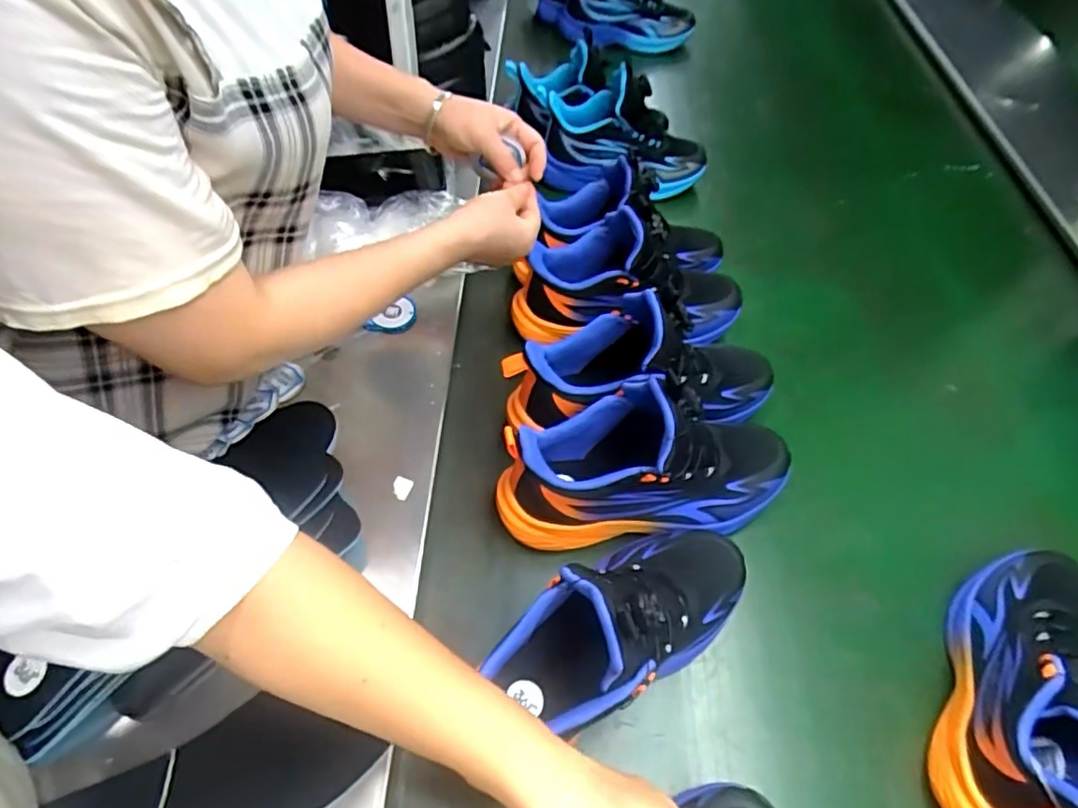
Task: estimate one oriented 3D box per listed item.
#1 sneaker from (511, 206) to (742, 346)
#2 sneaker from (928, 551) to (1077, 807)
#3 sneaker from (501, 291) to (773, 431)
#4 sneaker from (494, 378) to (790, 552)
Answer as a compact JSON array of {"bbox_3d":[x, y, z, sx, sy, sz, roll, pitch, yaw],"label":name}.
[{"bbox_3d":[0.090,-0.129,0.629,0.255,0.120,0.087,3,56,2],"label":"sneaker"},{"bbox_3d":[0.363,0.197,0.450,0.086,0.118,0.240,25,59,16],"label":"sneaker"},{"bbox_3d":[0.100,-0.039,0.554,0.268,0.140,0.093,0,55,-16],"label":"sneaker"},{"bbox_3d":[0.095,0.043,0.512,0.260,0.113,0.094,-7,56,-5],"label":"sneaker"}]

